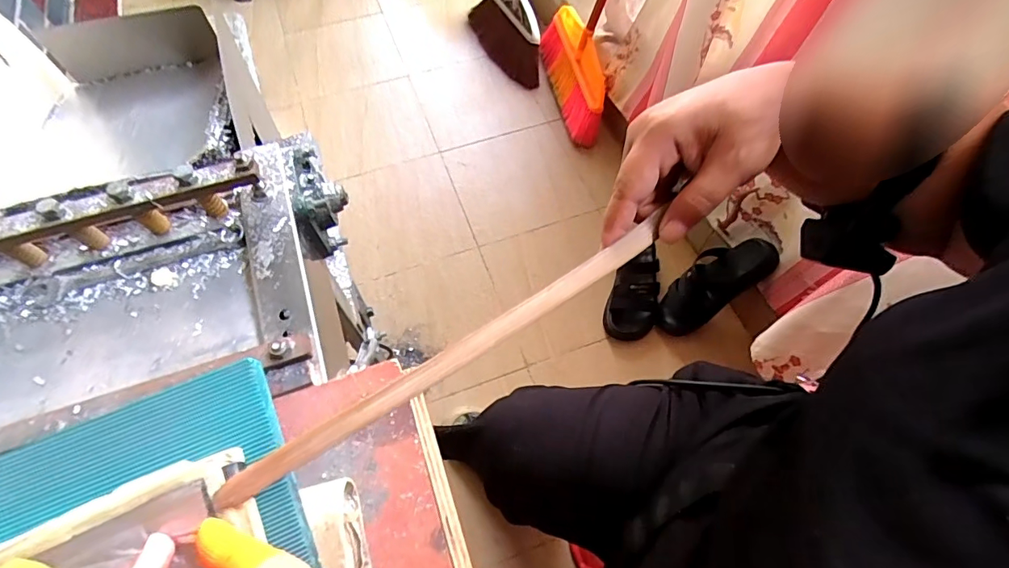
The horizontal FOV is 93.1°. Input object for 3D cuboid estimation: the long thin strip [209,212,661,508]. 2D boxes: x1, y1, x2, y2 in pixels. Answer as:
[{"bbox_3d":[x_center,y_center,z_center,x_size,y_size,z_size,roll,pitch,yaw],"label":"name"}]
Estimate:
[{"bbox_3d":[-0.021,0.034,0.258,0.272,0.008,0.013,-31,67,-11],"label":"long thin strip"}]

